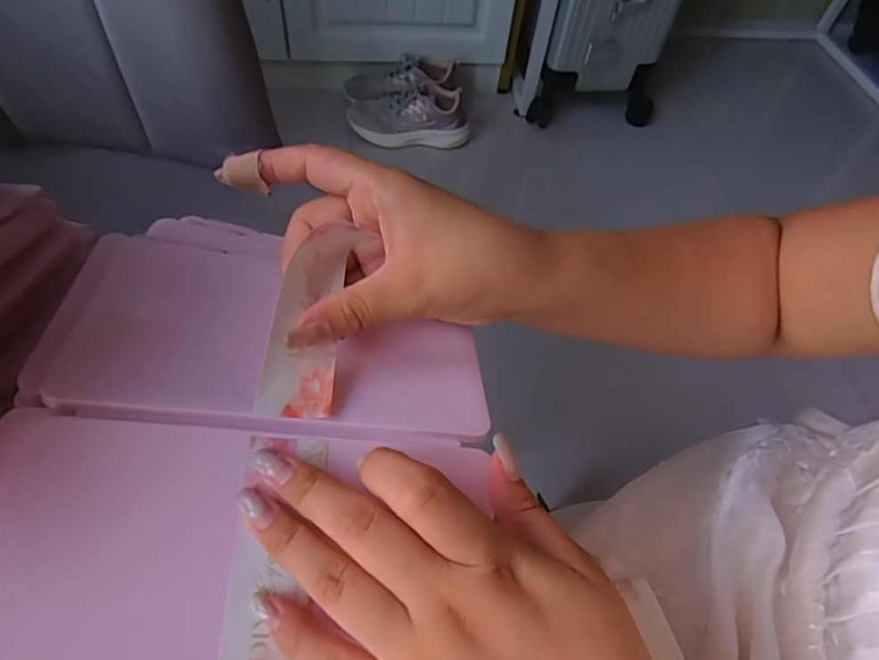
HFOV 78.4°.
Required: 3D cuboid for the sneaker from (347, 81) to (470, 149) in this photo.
[{"bbox_3d":[-0.064,-0.457,1.159,0.255,0.088,0.100,0,55,-5],"label":"sneaker"}]

